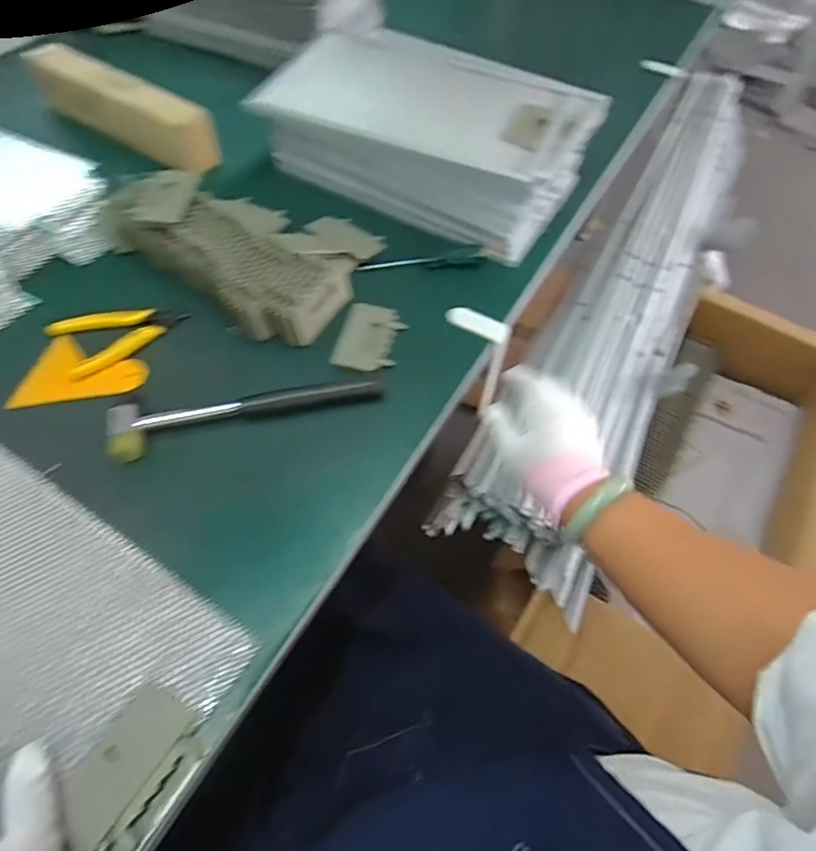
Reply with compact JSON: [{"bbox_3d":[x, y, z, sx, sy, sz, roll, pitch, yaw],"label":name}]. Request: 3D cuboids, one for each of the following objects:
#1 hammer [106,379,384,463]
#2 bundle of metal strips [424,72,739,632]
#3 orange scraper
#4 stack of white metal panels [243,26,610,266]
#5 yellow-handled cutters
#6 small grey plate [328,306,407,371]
[{"bbox_3d":[-0.143,-0.022,0.482,0.236,0.021,0.051,-15,59,-13],"label":"hammer"},{"bbox_3d":[0.362,-0.224,0.823,0.194,0.117,1.017,26,62,13],"label":"bundle of metal strips"},{"bbox_3d":[-0.300,-0.051,0.492,0.103,0.004,0.089,2,57,-2],"label":"orange scraper"},{"bbox_3d":[0.029,-0.368,0.663,0.356,0.098,0.238,27,59,13],"label":"stack of white metal panels"},{"bbox_3d":[-0.286,-0.098,0.527,0.117,0.009,0.090,-31,64,-22],"label":"yellow-handled cutters"},{"bbox_3d":[-0.038,-0.087,0.533,0.058,0.012,0.083,14,57,5],"label":"small grey plate"}]

